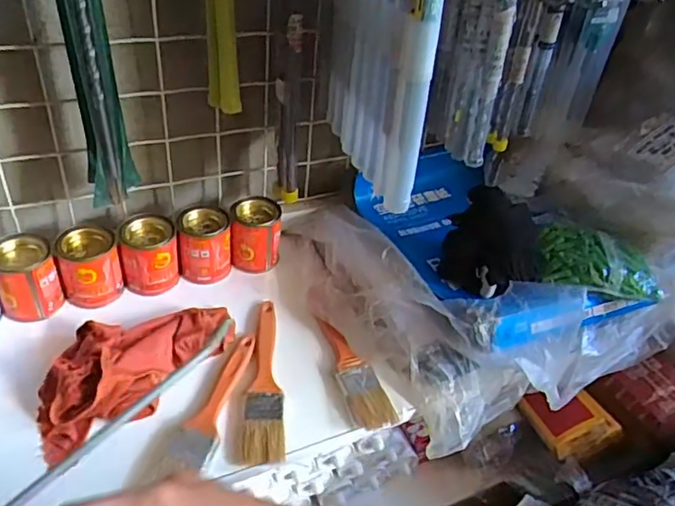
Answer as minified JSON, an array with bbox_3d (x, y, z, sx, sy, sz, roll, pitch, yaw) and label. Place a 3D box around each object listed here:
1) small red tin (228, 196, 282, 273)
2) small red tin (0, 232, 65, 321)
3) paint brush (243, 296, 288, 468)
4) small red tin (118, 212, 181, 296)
[{"bbox_3d":[-0.090,-0.020,0.636,0.053,0.067,0.050,-1,38,-8],"label":"small red tin"},{"bbox_3d":[-0.296,0.023,0.549,0.052,0.068,0.053,-16,42,-26],"label":"small red tin"},{"bbox_3d":[-0.068,0.112,0.531,0.034,0.013,0.174,-1,38,-8],"label":"paint brush"},{"bbox_3d":[-0.192,0.002,0.593,0.055,0.069,0.051,4,37,-3],"label":"small red tin"}]

